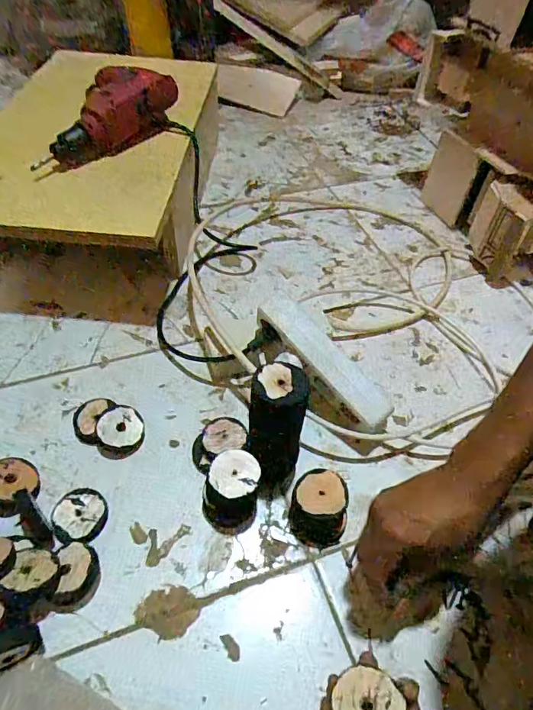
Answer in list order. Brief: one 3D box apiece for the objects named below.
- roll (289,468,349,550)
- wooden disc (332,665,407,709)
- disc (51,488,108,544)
[{"bbox_3d":[0.053,0.150,0.454,0.055,0.051,0.057,1,51,-2],"label":"roll"},{"bbox_3d":[0.070,0.238,0.315,0.047,0.004,0.044,19,41,32],"label":"wooden disc"},{"bbox_3d":[-0.183,0.159,0.453,0.048,0.014,0.052,1,51,-2],"label":"disc"}]

